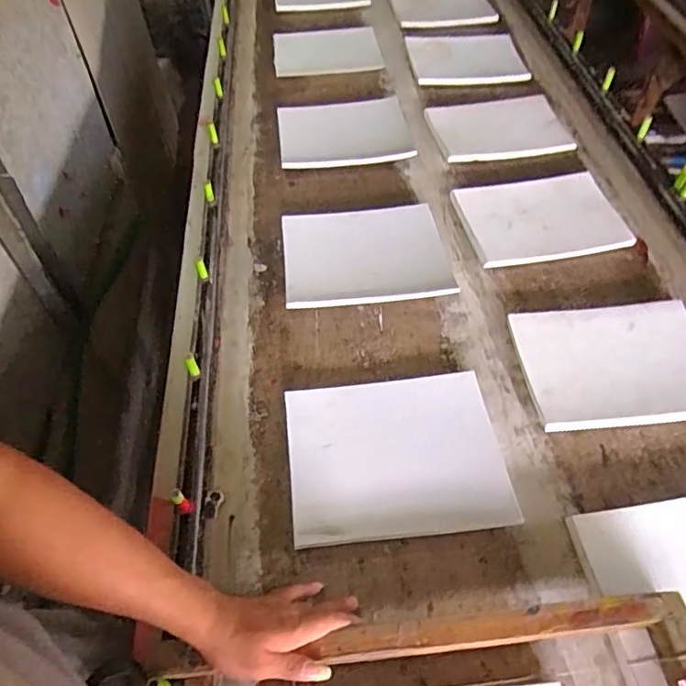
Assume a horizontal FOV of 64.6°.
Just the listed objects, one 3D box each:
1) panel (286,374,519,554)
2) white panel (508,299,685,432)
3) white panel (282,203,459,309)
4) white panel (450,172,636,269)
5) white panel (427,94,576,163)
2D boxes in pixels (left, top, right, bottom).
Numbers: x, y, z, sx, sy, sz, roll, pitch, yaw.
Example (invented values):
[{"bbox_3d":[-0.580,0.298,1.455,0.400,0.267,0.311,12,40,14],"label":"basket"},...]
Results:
[{"bbox_3d":[0.066,0.143,0.714,0.271,0.013,0.220,-7,54,0],"label":"panel"},{"bbox_3d":[0.388,0.026,0.779,0.259,0.017,0.194,-5,54,0],"label":"white panel"},{"bbox_3d":[0.036,-0.155,0.929,0.270,0.014,0.222,-7,54,-1],"label":"white panel"},{"bbox_3d":[0.352,-0.225,0.971,0.276,0.017,0.202,-10,54,-3],"label":"white panel"},{"bbox_3d":[0.324,-0.462,1.145,0.264,0.017,0.225,-11,54,-4],"label":"white panel"}]

